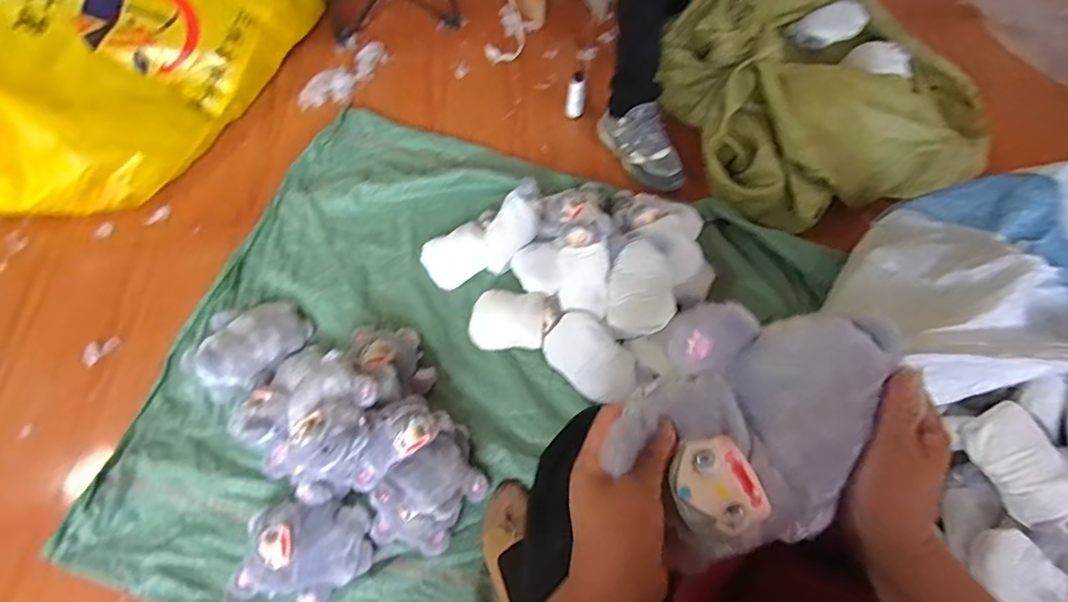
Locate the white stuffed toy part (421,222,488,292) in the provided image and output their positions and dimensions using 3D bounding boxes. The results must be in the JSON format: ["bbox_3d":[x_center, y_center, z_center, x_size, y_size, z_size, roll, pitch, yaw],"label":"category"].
[{"bbox_3d":[-0.152,-0.090,1.042,0.129,0.045,0.093,-32,67,-15],"label":"white stuffed toy part"}]

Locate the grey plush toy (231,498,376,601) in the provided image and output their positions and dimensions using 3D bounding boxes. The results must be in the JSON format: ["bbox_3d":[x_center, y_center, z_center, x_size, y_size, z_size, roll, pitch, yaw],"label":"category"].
[{"bbox_3d":[-0.347,0.383,0.788,0.195,0.057,0.152,1,62,0],"label":"grey plush toy"}]

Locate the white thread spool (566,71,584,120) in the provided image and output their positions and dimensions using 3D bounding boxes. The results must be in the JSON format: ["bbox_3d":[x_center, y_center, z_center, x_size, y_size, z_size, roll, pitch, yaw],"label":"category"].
[{"bbox_3d":[0.098,-0.482,1.215,0.038,0.101,0.033,-4,62,-2],"label":"white thread spool"}]

